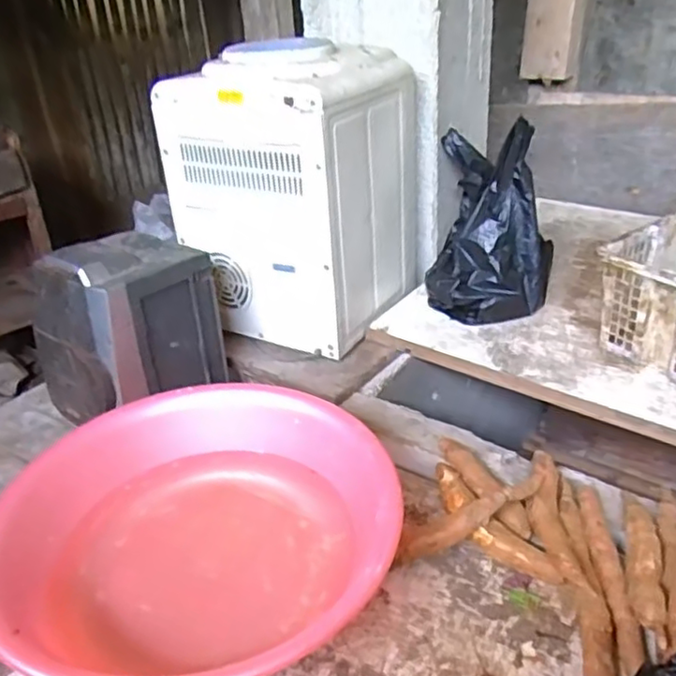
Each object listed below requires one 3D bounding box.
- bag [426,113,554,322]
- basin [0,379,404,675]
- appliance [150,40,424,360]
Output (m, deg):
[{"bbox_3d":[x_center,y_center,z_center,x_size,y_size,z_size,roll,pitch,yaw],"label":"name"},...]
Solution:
[{"bbox_3d":[0.257,-0.181,1.094,0.197,0.270,0.236,7,32,19],"label":"bag"},{"bbox_3d":[-0.142,0.203,0.693,0.402,0.110,0.373,-3,30,2],"label":"basin"},{"bbox_3d":[-0.060,-0.257,1.087,0.305,0.408,0.332,16,36,30],"label":"appliance"}]

